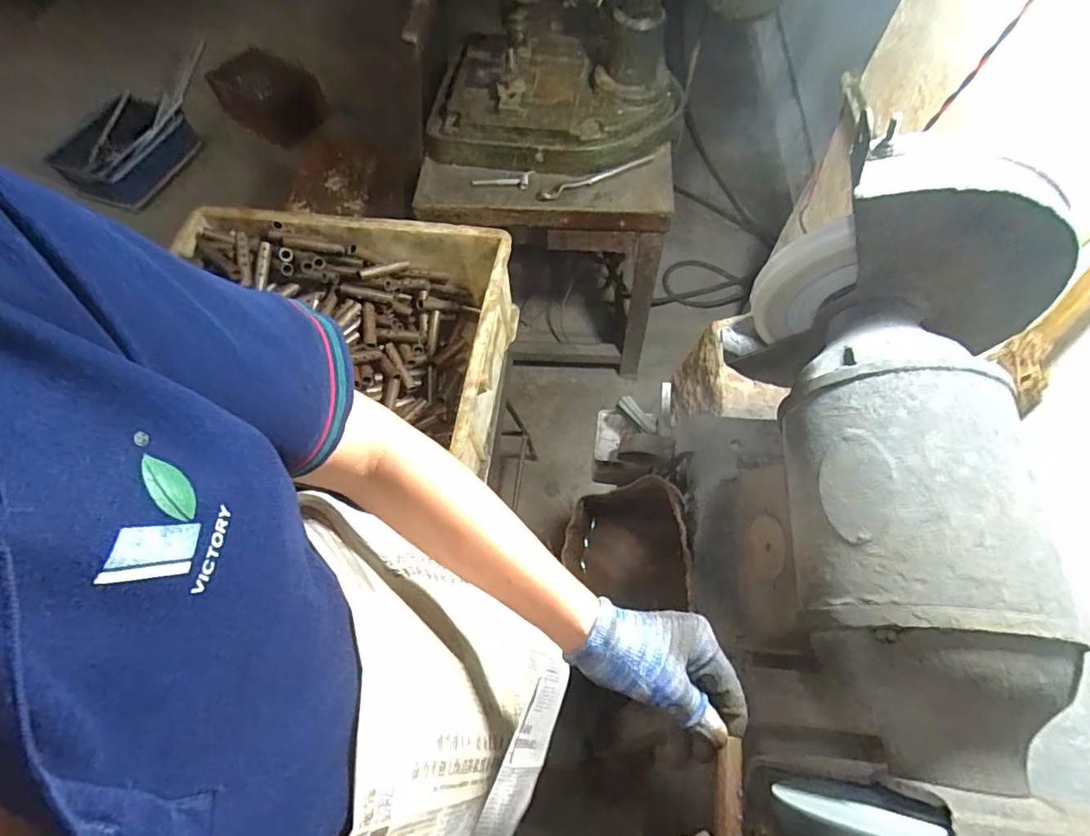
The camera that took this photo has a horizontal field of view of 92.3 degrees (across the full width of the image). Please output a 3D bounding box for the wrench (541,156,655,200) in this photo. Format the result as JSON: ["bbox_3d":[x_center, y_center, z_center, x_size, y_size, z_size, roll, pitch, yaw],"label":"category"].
[{"bbox_3d":[0.104,-0.477,1.034,0.249,0.018,0.029,-26,66,-11],"label":"wrench"}]

